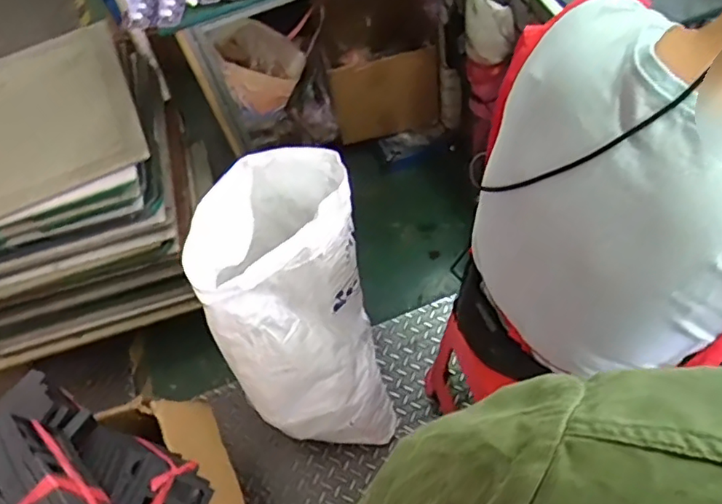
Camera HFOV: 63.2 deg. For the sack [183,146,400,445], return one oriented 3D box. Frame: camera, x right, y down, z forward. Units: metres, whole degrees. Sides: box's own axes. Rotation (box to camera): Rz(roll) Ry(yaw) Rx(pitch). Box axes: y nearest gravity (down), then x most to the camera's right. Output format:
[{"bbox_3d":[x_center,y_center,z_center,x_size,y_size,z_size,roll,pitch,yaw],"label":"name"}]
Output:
[{"bbox_3d":[-0.128,0.133,1.259,0.292,0.651,0.414,-15,59,-5],"label":"sack"}]

